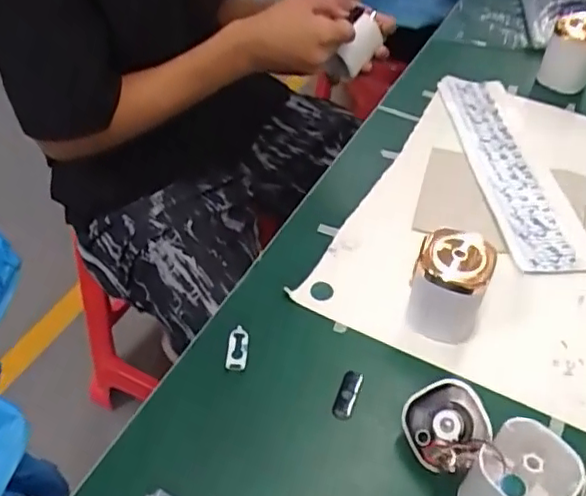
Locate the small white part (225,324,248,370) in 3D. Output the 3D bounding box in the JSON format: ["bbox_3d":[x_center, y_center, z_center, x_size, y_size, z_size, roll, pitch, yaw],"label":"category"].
[{"bbox_3d":[-0.044,0.079,0.490,0.016,0.009,0.036,2,61,1],"label":"small white part"}]

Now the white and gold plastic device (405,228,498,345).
[{"bbox_3d":[0.122,0.030,0.491,0.055,0.075,0.065,16,50,13],"label":"white and gold plastic device"}]

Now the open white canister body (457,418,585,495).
[{"bbox_3d":[0.138,0.149,0.388,0.060,0.064,0.056,-34,57,-28],"label":"open white canister body"}]

